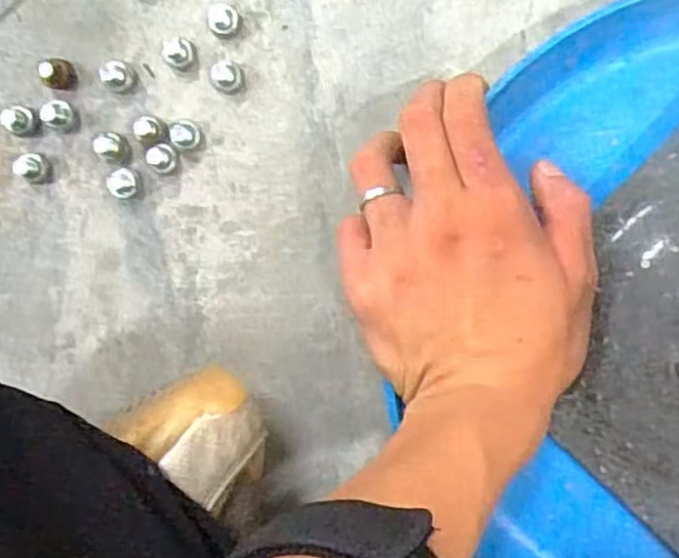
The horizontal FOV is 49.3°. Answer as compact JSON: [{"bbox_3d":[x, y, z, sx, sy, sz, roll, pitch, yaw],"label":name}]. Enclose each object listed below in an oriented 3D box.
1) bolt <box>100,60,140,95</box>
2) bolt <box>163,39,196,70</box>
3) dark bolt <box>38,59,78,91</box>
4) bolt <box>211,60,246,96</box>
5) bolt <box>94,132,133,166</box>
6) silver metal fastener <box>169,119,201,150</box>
[{"bbox_3d":[-0.102,-0.094,0.342,0.015,0.010,0.014,7,95,5],"label":"bolt"},{"bbox_3d":[-0.073,-0.103,0.338,0.012,0.007,0.013,0,94,6],"label":"bolt"},{"bbox_3d":[-0.130,-0.095,0.340,0.010,0.017,0.014,17,96,4],"label":"dark bolt"},{"bbox_3d":[-0.051,-0.092,0.337,0.014,0.009,0.014,0,94,6],"label":"bolt"},{"bbox_3d":[-0.104,-0.060,0.342,0.013,0.015,0.014,0,94,6],"label":"bolt"},{"bbox_3d":[-0.071,-0.066,0.342,0.013,0.009,0.013,0,94,6],"label":"silver metal fastener"}]

